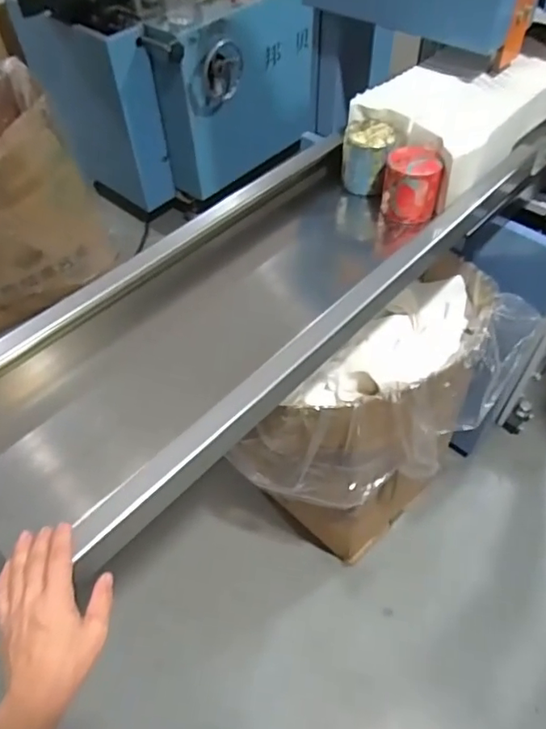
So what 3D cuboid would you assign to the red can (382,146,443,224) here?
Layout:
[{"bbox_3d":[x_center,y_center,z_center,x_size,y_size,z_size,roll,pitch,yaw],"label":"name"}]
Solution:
[{"bbox_3d":[0.223,-0.291,0.868,0.087,0.097,0.082,8,53,9],"label":"red can"}]

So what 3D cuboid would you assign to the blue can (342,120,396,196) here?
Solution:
[{"bbox_3d":[0.159,-0.349,0.911,0.080,0.088,0.090,9,53,9],"label":"blue can"}]

